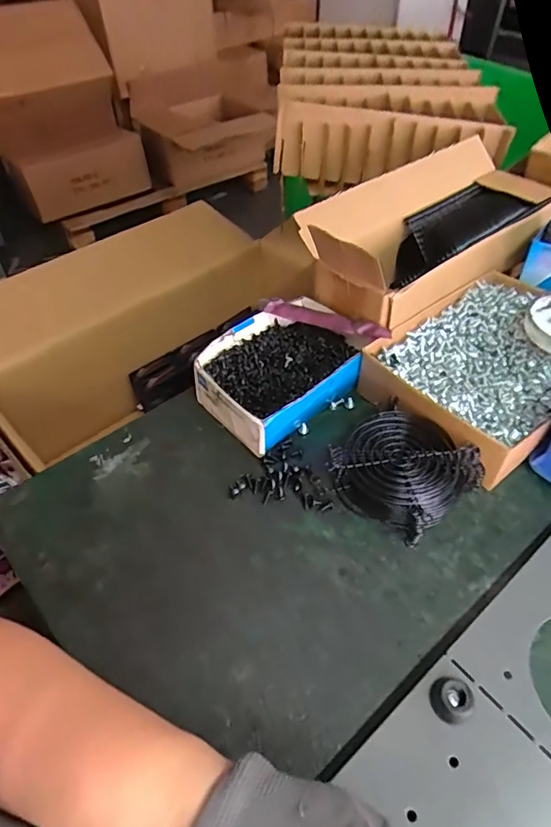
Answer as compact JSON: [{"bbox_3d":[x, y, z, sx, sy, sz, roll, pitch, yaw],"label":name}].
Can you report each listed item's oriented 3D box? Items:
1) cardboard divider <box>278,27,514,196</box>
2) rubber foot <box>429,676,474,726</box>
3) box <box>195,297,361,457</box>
[{"bbox_3d":[0.170,-0.532,0.852,0.317,0.117,0.479,2,47,3],"label":"cardboard divider"},{"bbox_3d":[0.105,0.171,0.302,0.022,0.013,0.022,-1,47,1],"label":"rubber foot"},{"bbox_3d":[0.006,-0.041,0.504,0.155,0.060,0.119,-34,55,-26],"label":"box"}]

